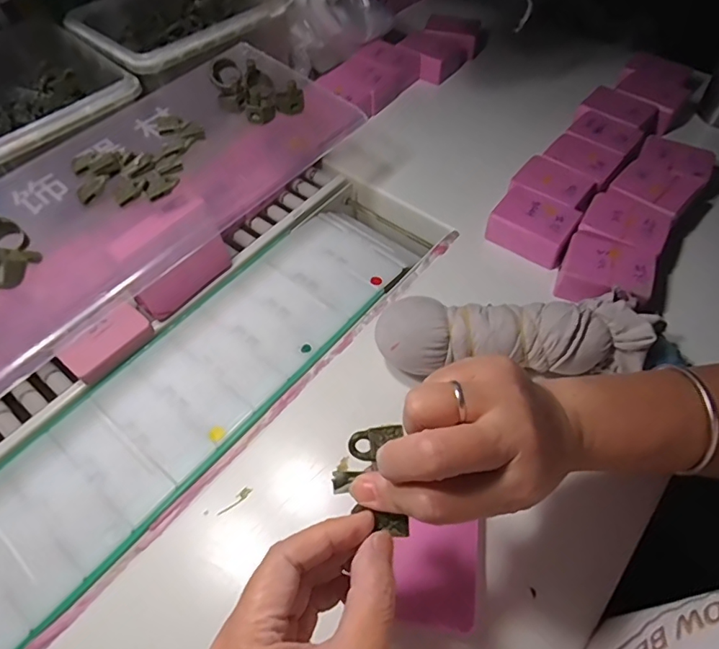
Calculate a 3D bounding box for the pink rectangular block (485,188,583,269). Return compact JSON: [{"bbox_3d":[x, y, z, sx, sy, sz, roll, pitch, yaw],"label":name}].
[{"bbox_3d":[0.166,-0.094,0.478,0.073,0.031,0.052,29,62,17],"label":"pink rectangular block"}]

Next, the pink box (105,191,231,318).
[{"bbox_3d":[-0.158,-0.059,0.429,0.029,0.074,0.088,37,65,21],"label":"pink box"}]

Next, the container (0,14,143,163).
[{"bbox_3d":[-0.322,-0.218,0.485,0.156,0.058,0.214,-39,63,-22],"label":"container"}]

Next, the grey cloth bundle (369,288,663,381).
[{"bbox_3d":[0.119,0.012,0.394,0.205,0.053,0.058,-3,58,-2],"label":"grey cloth bundle"}]

